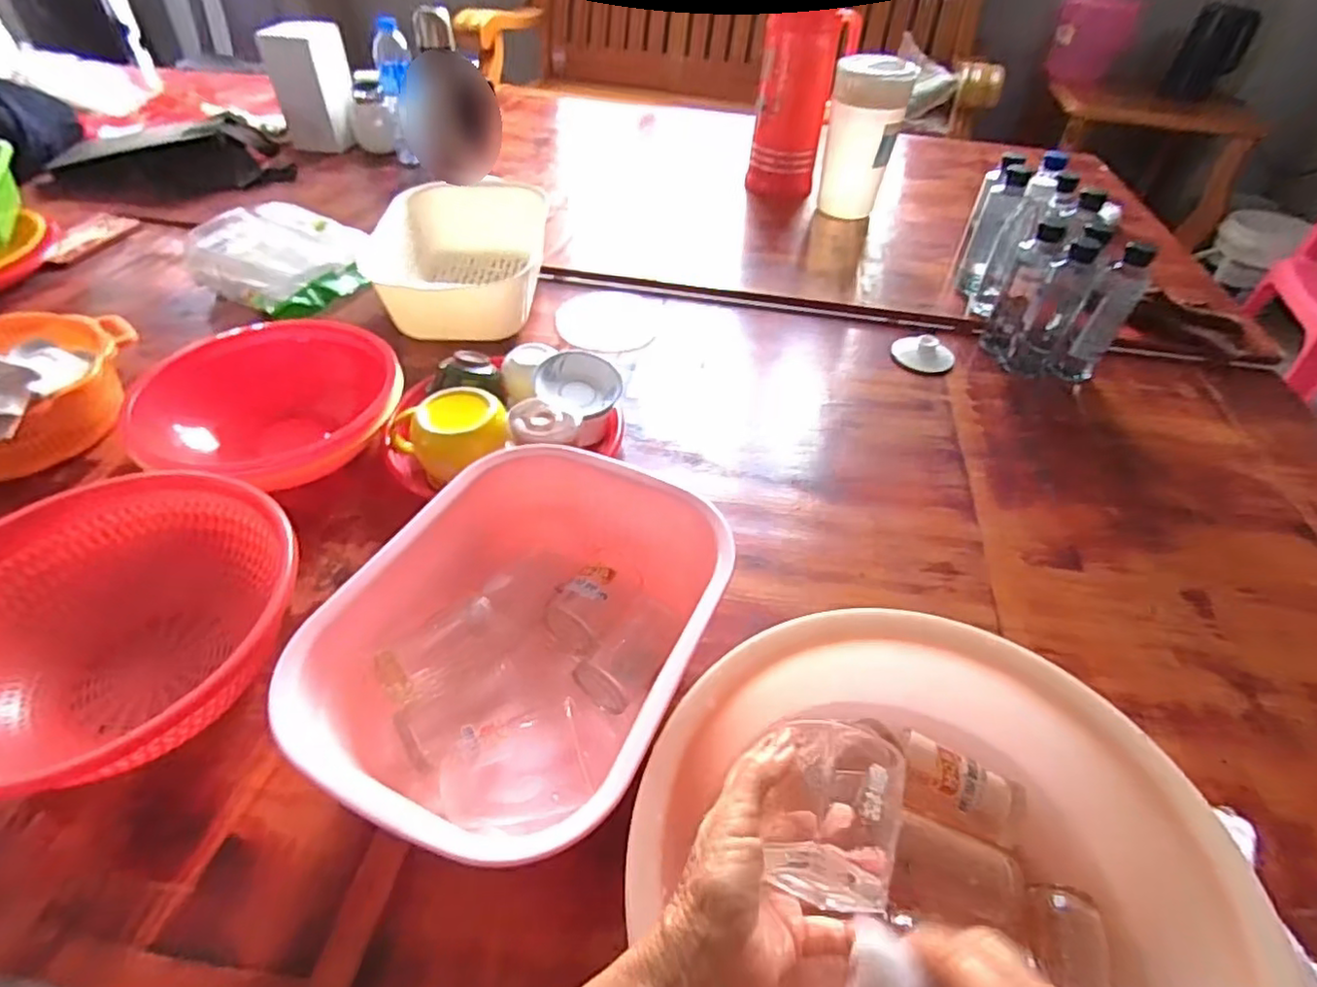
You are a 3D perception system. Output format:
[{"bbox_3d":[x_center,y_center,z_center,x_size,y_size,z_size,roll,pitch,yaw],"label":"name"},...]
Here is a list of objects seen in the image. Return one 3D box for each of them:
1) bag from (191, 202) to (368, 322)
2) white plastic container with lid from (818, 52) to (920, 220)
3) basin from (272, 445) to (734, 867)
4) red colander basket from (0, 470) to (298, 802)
[{"bbox_3d":[-0.548,-0.342,0.942,0.225,0.070,0.191,27,50,22],"label":"bag"},{"bbox_3d":[0.348,-0.609,1.114,0.117,0.229,0.106,13,46,10],"label":"white plastic container with lid"},{"bbox_3d":[-0.086,0.107,0.492,0.233,0.116,0.298,19,48,16],"label":"basin"},{"bbox_3d":[-0.404,0.100,0.495,0.257,0.094,0.237,1,46,-1],"label":"red colander basket"}]

